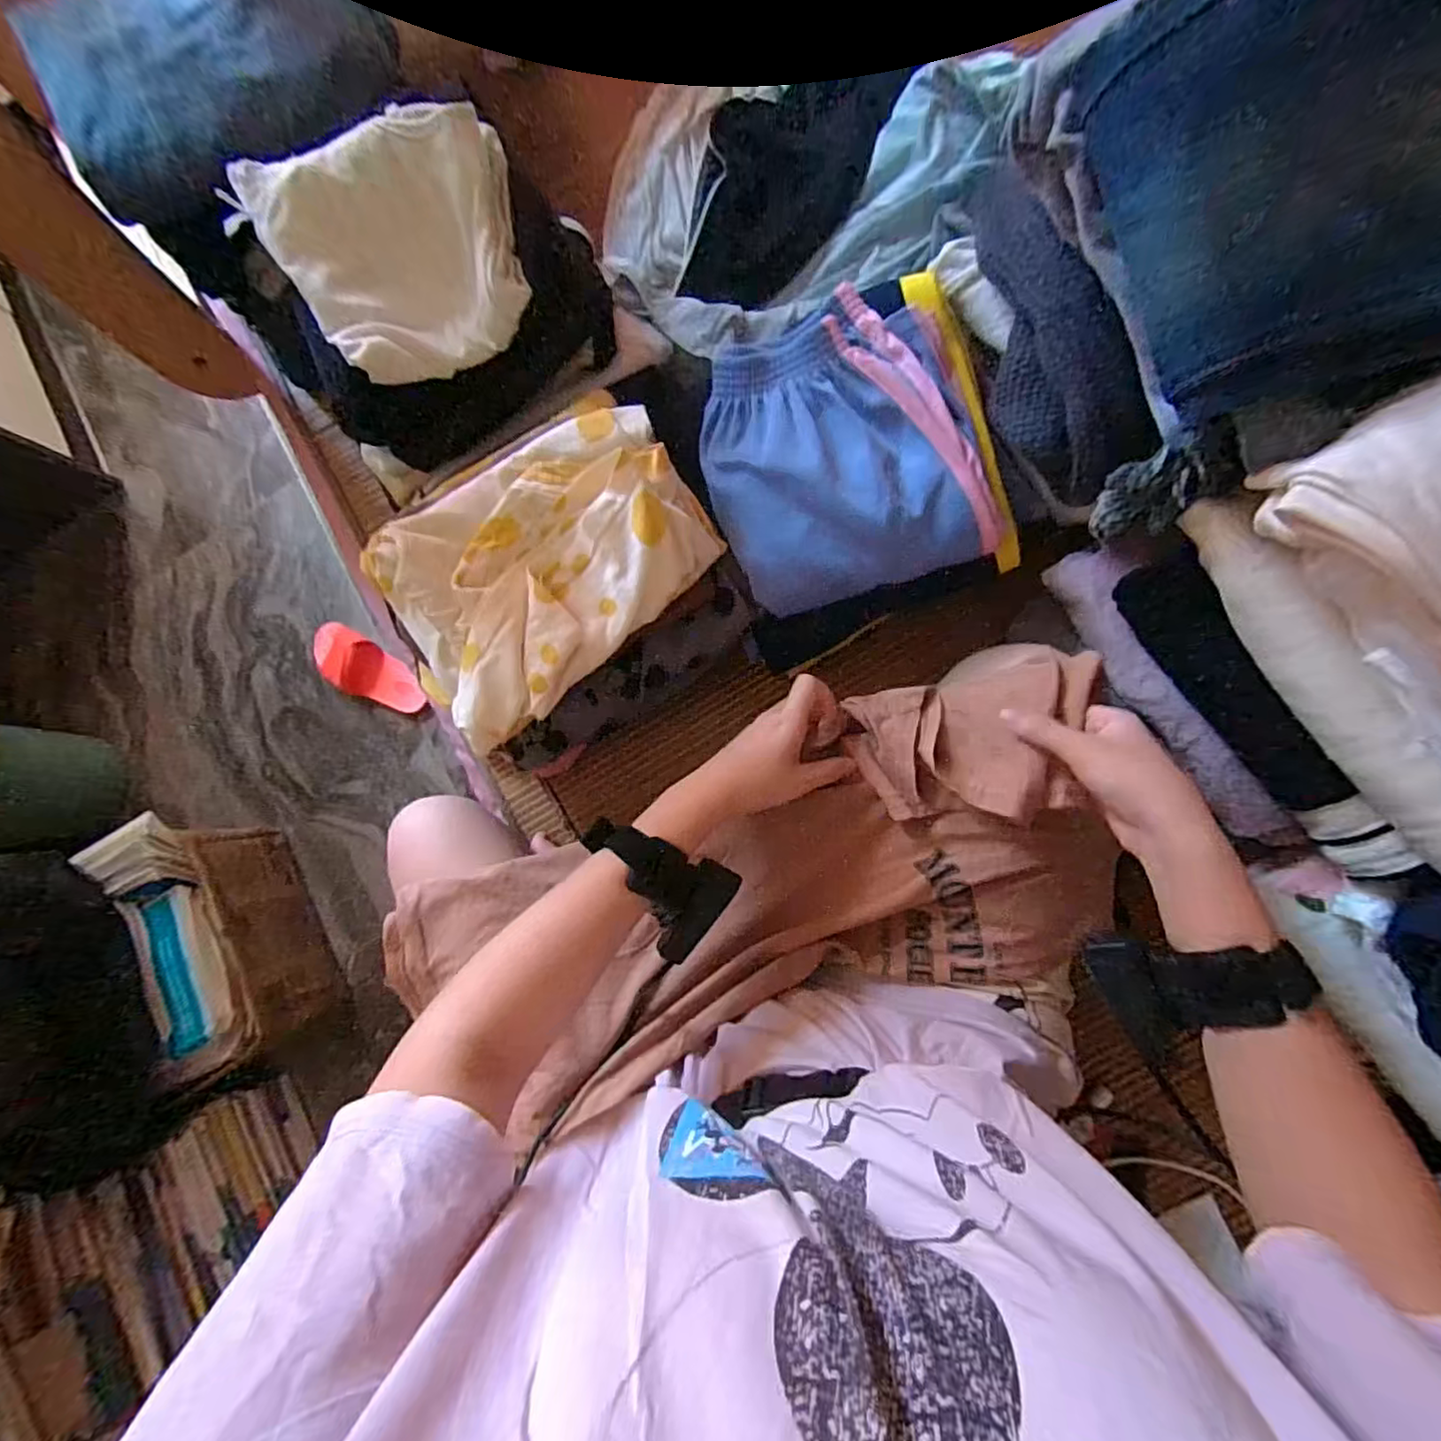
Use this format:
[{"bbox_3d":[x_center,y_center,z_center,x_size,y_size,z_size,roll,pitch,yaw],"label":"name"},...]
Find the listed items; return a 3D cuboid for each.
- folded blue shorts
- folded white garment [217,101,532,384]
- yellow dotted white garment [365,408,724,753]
[{"bbox_3d":[0.099,-0.214,0.503,0.211,0.048,0.219,-19,82,6],"label":"folded blue shorts"},{"bbox_3d":[-0.254,-0.348,0.478,0.205,0.039,0.162,-9,107,6],"label":"folded white garment"},{"bbox_3d":[-0.133,-0.119,0.477,0.240,0.066,0.170,-40,81,3],"label":"yellow dotted white garment"}]

